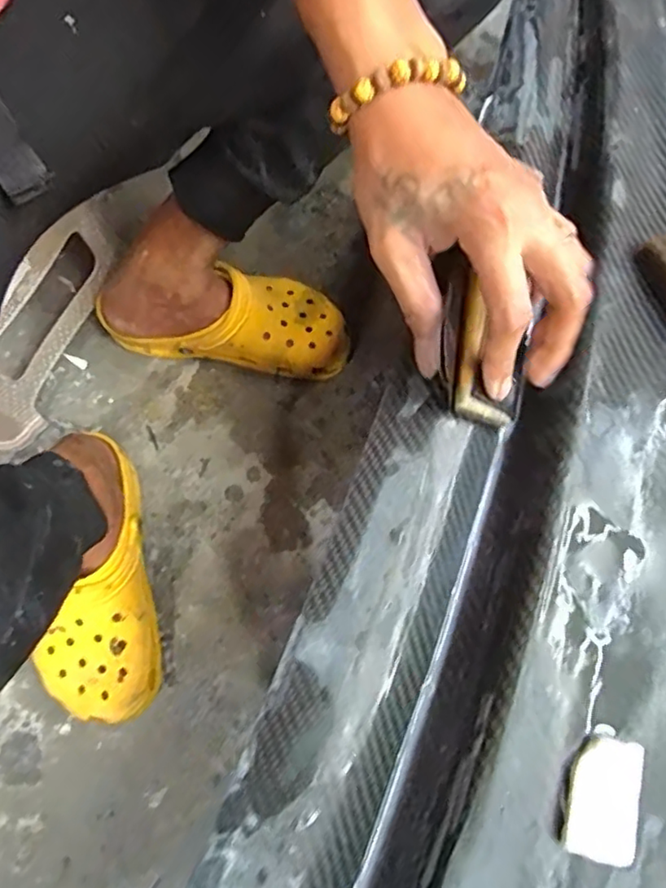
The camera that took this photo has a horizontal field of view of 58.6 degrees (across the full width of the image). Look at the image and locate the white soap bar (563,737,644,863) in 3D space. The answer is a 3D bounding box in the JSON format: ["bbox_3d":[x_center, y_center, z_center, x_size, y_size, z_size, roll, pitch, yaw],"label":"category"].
[{"bbox_3d":[0.115,0.150,0.252,0.026,0.007,0.046,14,73,3],"label":"white soap bar"}]

